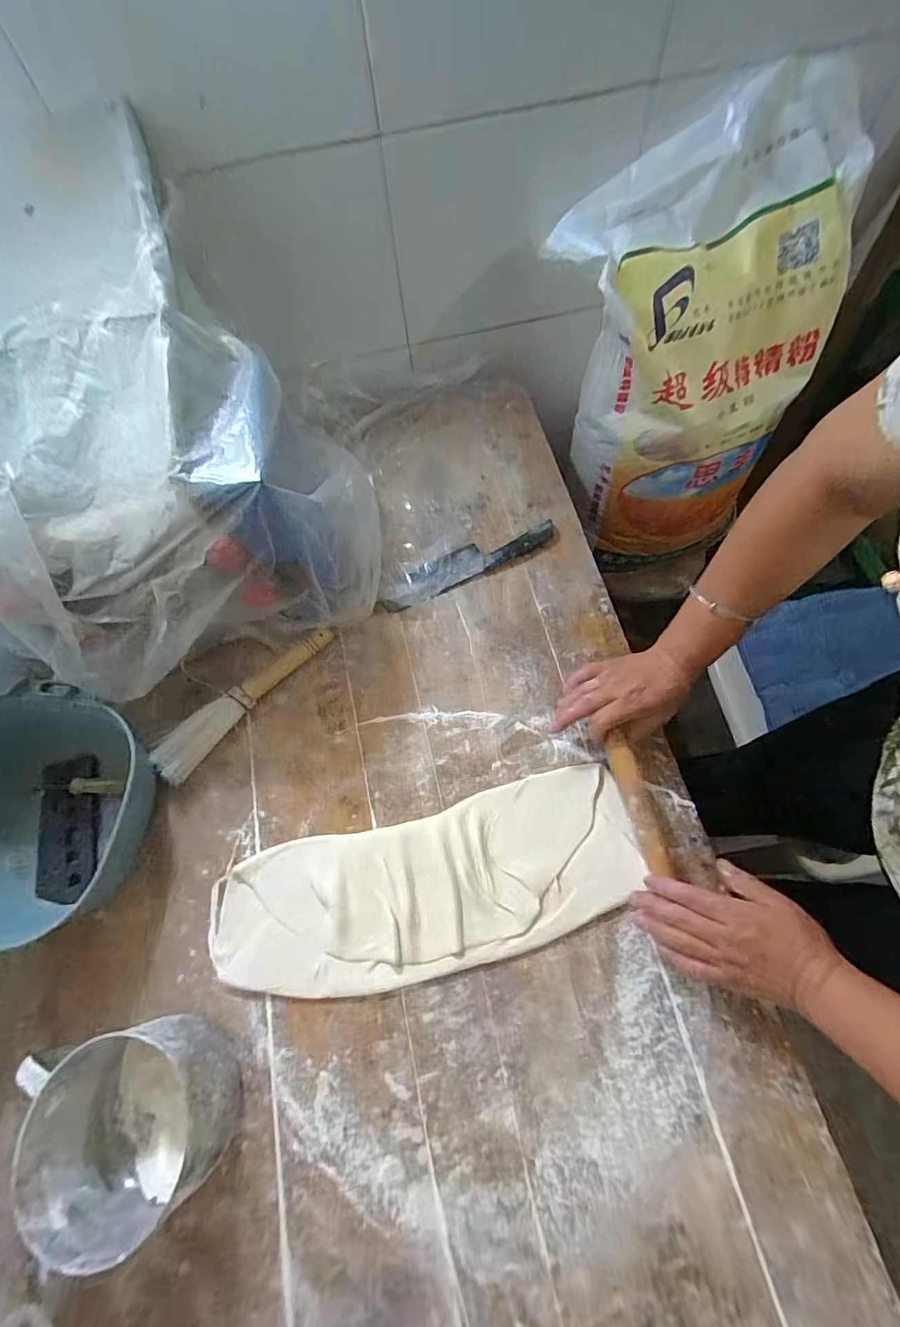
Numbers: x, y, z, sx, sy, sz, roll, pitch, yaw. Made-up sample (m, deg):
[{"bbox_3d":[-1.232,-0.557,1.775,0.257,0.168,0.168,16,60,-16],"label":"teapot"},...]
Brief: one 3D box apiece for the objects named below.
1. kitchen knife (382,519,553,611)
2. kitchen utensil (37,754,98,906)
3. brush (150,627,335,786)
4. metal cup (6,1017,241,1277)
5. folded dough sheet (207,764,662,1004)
[{"bbox_3d":[0.021,-0.140,0.684,0.247,0.023,0.050,-25,68,-8],"label":"kitchen knife"},{"bbox_3d":[-0.442,0.188,0.573,0.057,0.029,0.157,-10,67,-2],"label":"kitchen utensil"},{"bbox_3d":[-0.249,0.037,0.609,0.040,0.034,0.248,40,74,17],"label":"brush"},{"bbox_3d":[-0.270,0.397,0.430,0.146,0.079,0.141,-1,67,2],"label":"metal cup"},{"bbox_3d":[-0.026,0.234,0.521,0.441,0.020,0.158,-15,67,-3],"label":"folded dough sheet"}]

